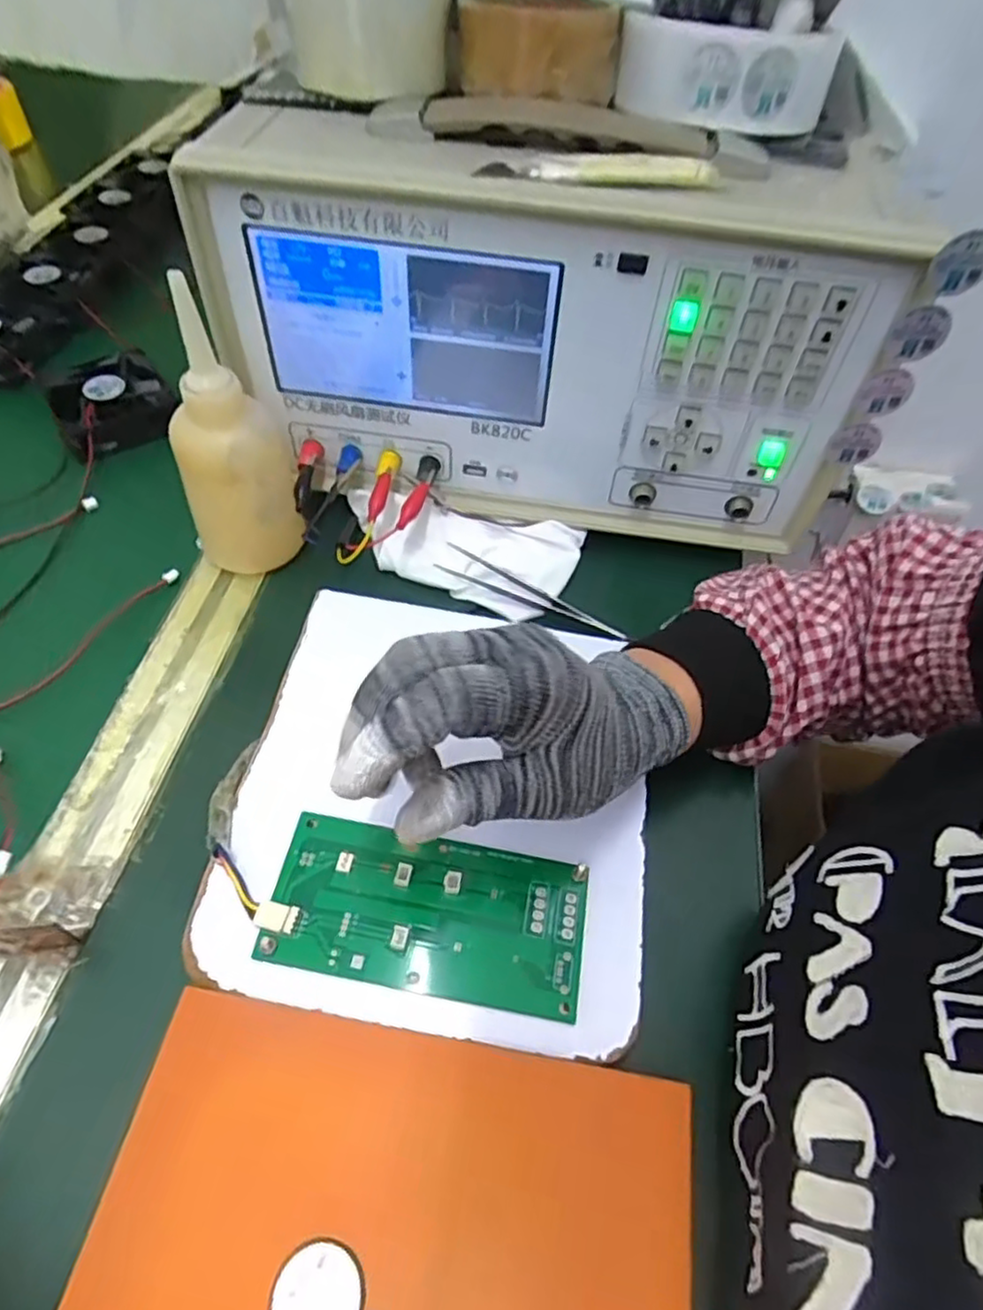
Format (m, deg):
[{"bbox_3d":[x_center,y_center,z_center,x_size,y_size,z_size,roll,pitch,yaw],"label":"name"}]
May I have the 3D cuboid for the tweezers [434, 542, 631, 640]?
[{"bbox_3d":[0.025,-0.036,0.416,0.121,0.014,0.017,20,55,15],"label":"tweezers"}]

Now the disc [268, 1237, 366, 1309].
[{"bbox_3d":[-0.056,0.210,0.224,0.029,0.009,0.029,0,52,0],"label":"disc"}]

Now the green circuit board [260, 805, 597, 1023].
[{"bbox_3d":[-0.027,0.110,0.298,0.133,0.006,0.064,10,54,3],"label":"green circuit board"}]

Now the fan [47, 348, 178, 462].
[{"bbox_3d":[-0.276,-0.184,0.503,0.078,0.026,0.080,-27,57,-19],"label":"fan"}]

